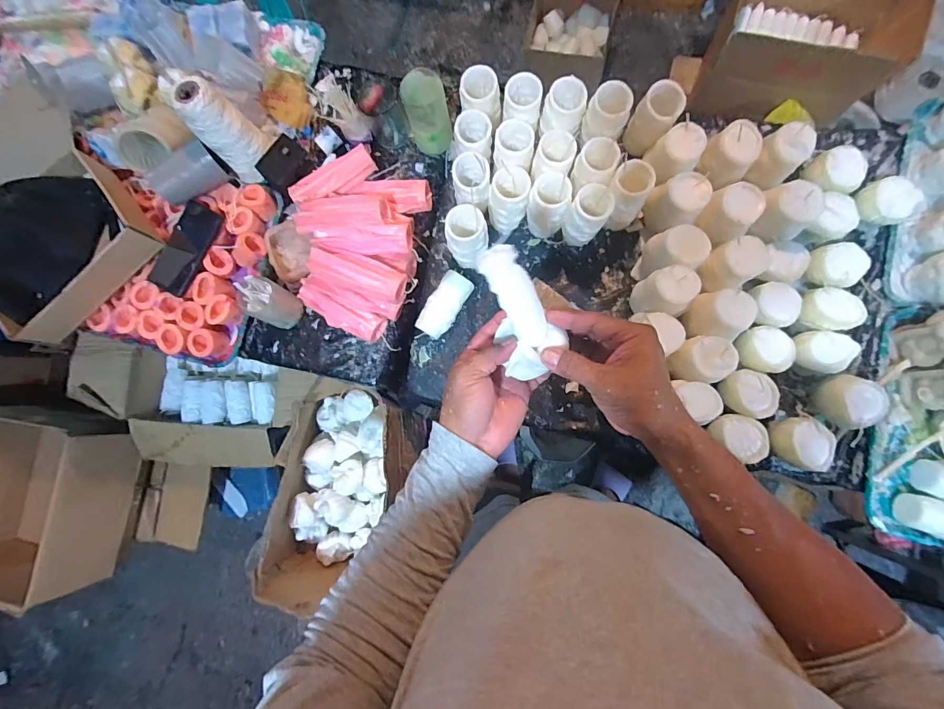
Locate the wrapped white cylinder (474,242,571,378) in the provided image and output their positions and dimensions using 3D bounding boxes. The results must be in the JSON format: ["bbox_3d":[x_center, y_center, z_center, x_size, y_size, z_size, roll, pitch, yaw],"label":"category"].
[{"bbox_3d":[0.044,-0.042,0.373,0.056,0.038,0.133,-23,126,3],"label":"wrapped white cylinder"}]

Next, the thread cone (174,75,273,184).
[{"bbox_3d":[-0.411,-0.374,0.689,0.078,0.165,0.073,-1,84,6],"label":"thread cone"}]

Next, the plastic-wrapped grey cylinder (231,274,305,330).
[{"bbox_3d":[-0.344,-0.087,0.694,0.070,0.088,0.067,21,86,8],"label":"plastic-wrapped grey cylinder"}]

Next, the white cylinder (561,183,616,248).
[{"bbox_3d":[0.186,-0.222,0.658,0.061,0.096,0.067,32,88,8],"label":"white cylinder"}]

